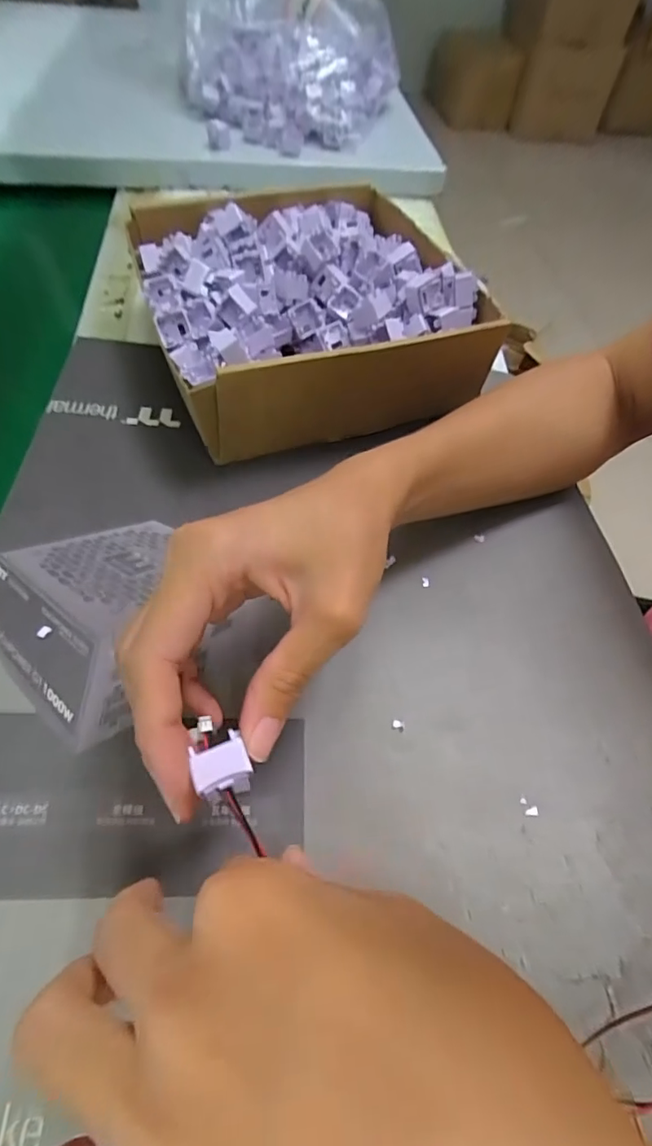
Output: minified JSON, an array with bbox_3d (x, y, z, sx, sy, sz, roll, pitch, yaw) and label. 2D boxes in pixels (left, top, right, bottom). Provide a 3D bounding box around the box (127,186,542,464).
[{"bbox_3d":[-0.017,-0.187,0.378,0.206,0.075,0.212,-17,59,-16],"label":"box"}]

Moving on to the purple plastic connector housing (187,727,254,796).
[{"bbox_3d":[-0.035,0.065,0.177,0.018,0.006,0.019,-19,59,-17],"label":"purple plastic connector housing"}]

